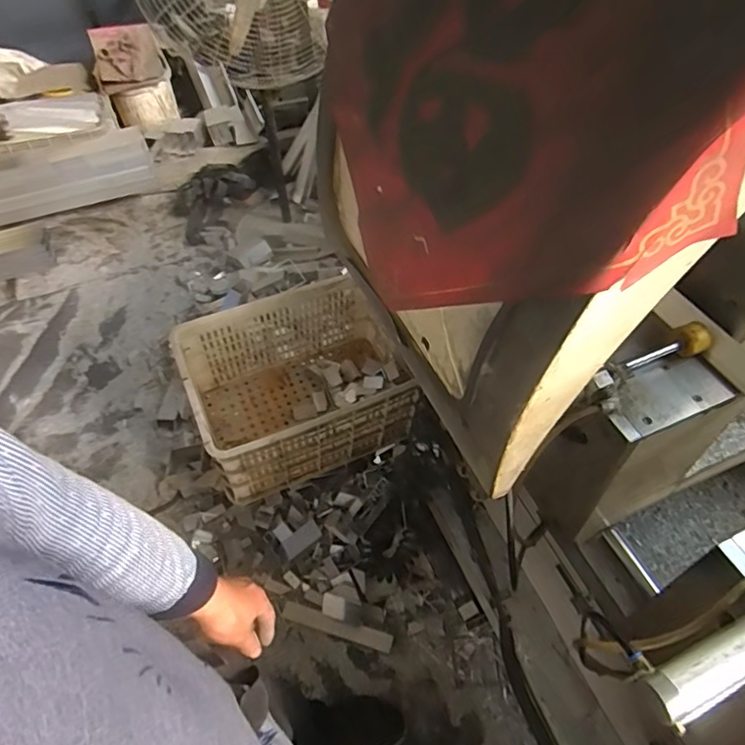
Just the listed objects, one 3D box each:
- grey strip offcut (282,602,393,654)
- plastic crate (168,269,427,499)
[{"bbox_3d":[-0.084,0.603,1.286,0.266,0.028,0.039,12,53,11],"label":"grey strip offcut"},{"bbox_3d":[-0.151,0.028,1.249,0.490,0.271,0.348,-20,54,-14],"label":"plastic crate"}]

